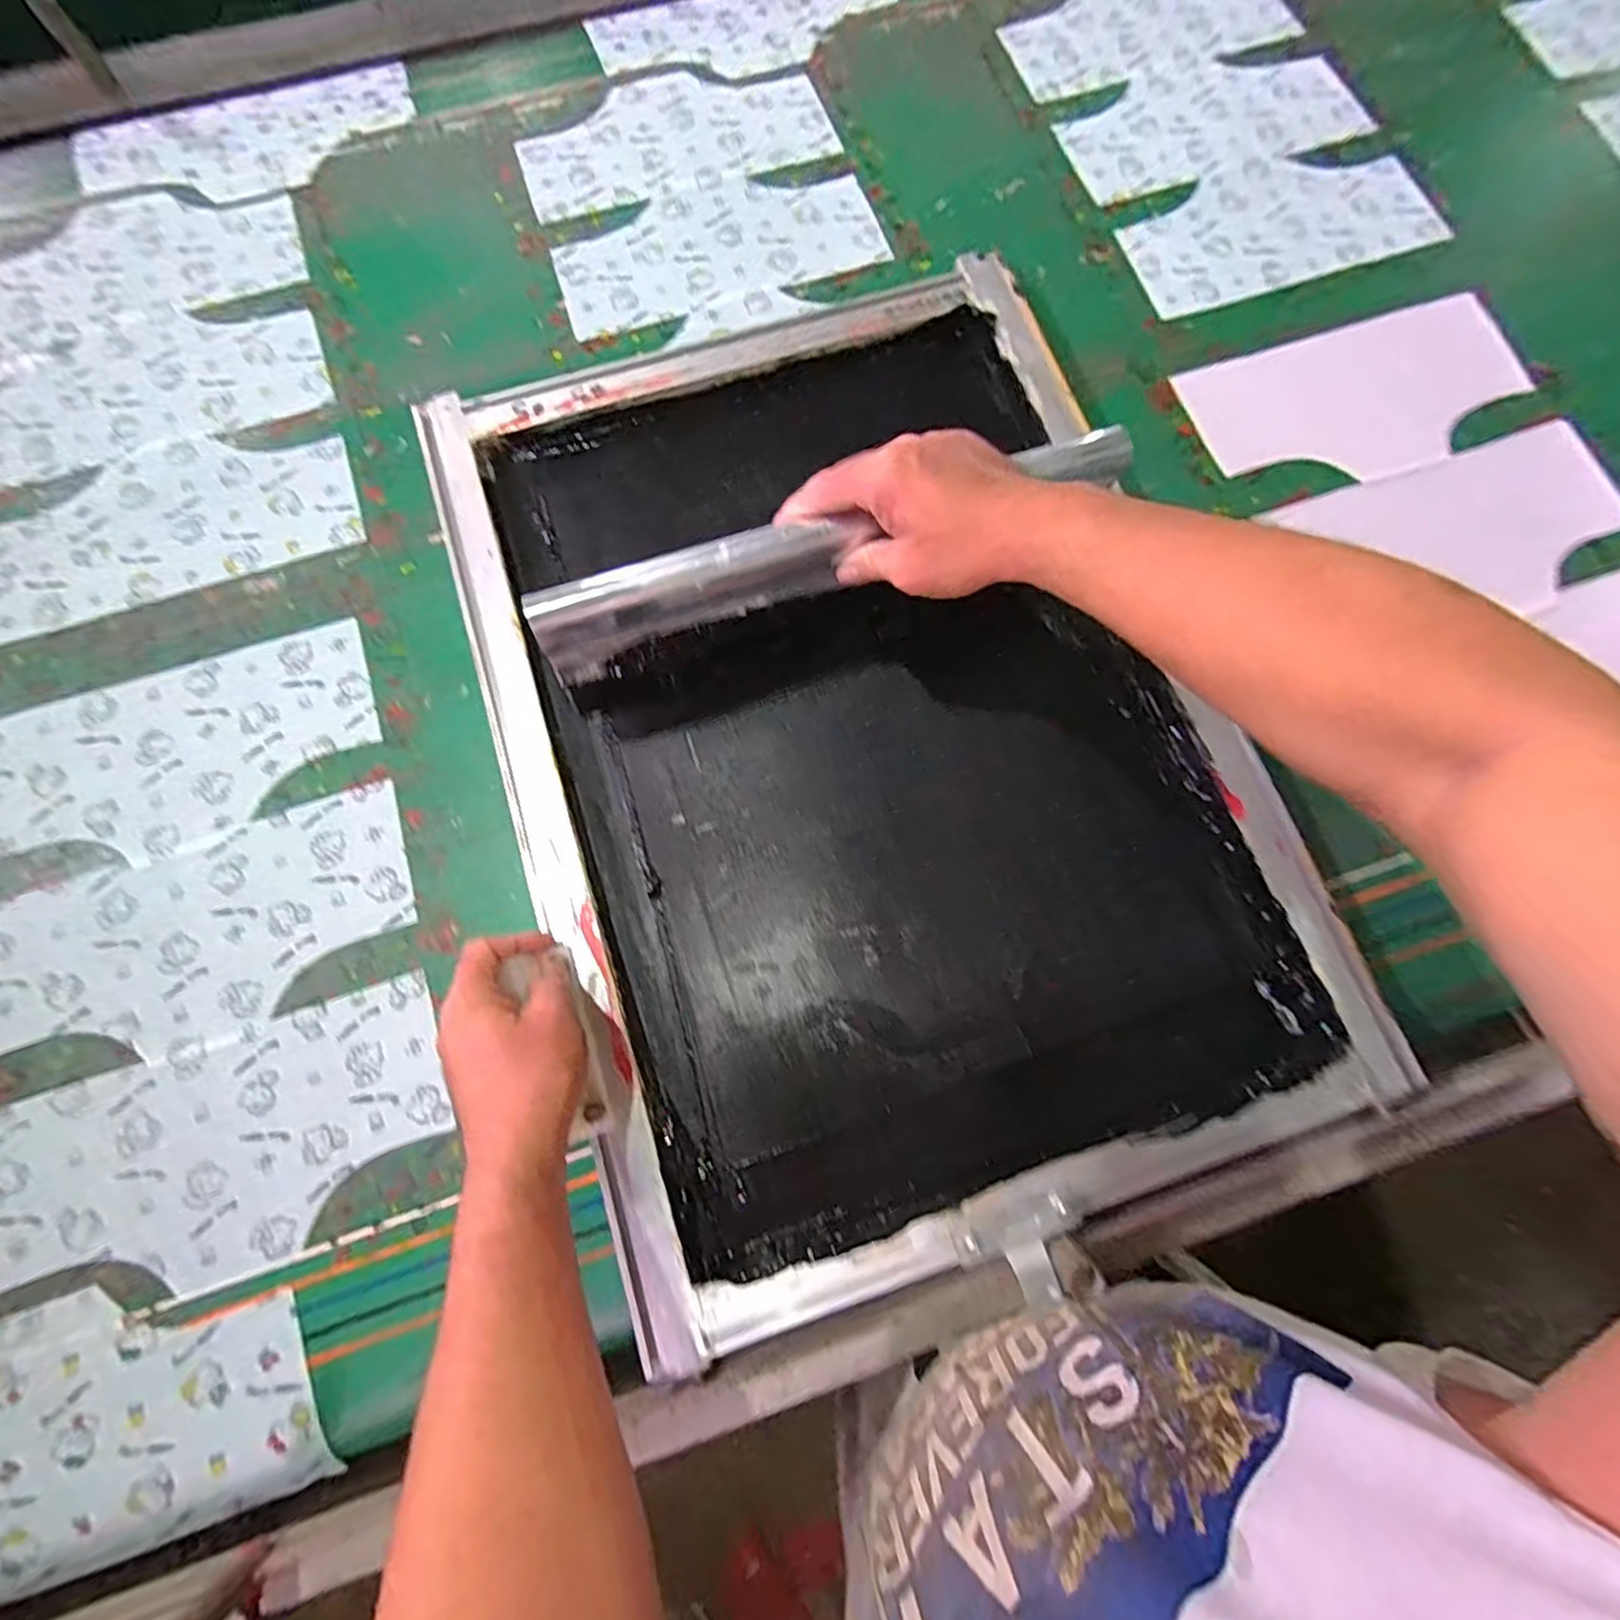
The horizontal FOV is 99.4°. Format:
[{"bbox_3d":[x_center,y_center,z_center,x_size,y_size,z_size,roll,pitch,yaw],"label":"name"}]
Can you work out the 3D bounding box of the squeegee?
[{"bbox_3d":[0.019,-0.176,0.451,0.397,0.059,0.034,-21,74,-6],"label":"squeegee"}]

